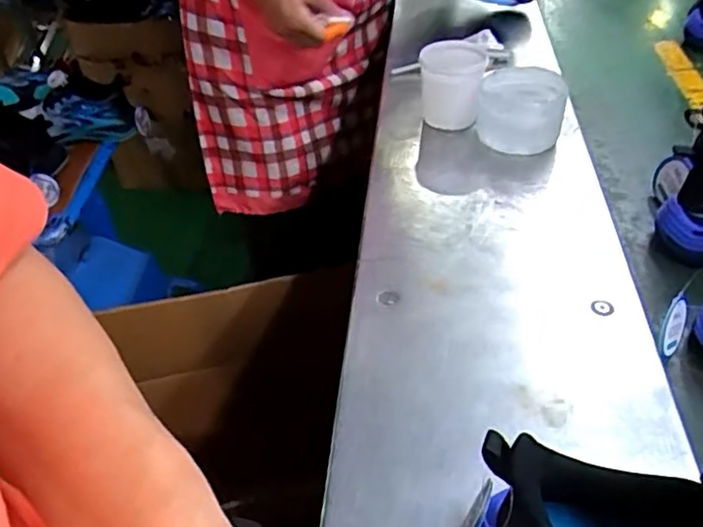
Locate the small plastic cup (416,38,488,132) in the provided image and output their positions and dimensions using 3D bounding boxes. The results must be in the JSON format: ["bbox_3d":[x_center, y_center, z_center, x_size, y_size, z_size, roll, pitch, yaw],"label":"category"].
[{"bbox_3d":[0.118,-0.214,0.717,0.067,0.077,0.074,-2,42,-1],"label":"small plastic cup"}]

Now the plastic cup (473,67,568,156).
[{"bbox_3d":[0.191,-0.173,0.686,0.097,0.063,0.093,10,44,16],"label":"plastic cup"}]

